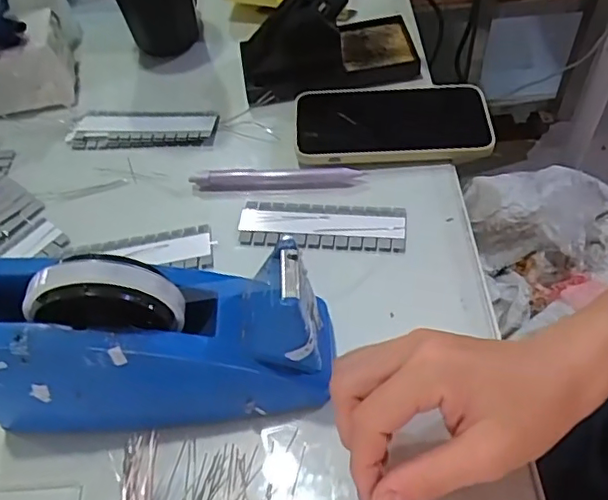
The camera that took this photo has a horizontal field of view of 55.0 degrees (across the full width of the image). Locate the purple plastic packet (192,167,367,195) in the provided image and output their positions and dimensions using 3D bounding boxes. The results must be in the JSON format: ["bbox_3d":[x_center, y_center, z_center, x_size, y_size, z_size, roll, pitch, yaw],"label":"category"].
[{"bbox_3d":[-0.022,-0.057,0.468,0.134,0.009,0.023,-3,55,2],"label":"purple plastic packet"}]

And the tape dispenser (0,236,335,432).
[{"bbox_3d":[-0.088,0.051,0.338,0.208,0.114,0.070,-6,54,0],"label":"tape dispenser"}]

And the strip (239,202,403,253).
[{"bbox_3d":[0.014,-0.019,0.442,0.124,0.004,0.042,3,55,7],"label":"strip"}]

